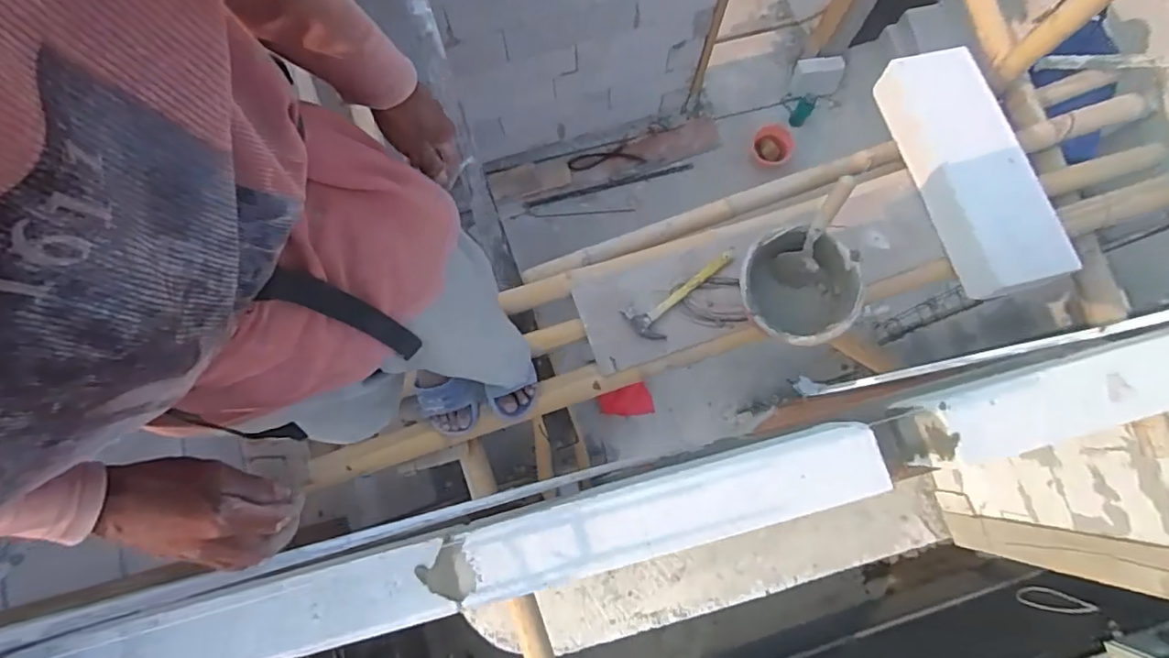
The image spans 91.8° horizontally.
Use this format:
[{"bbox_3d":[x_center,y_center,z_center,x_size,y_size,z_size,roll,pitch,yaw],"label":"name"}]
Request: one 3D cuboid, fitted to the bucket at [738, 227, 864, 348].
[{"bbox_3d":[0.437,-0.078,1.172,0.220,0.143,0.230,0,79,1],"label":"bucket"}]

